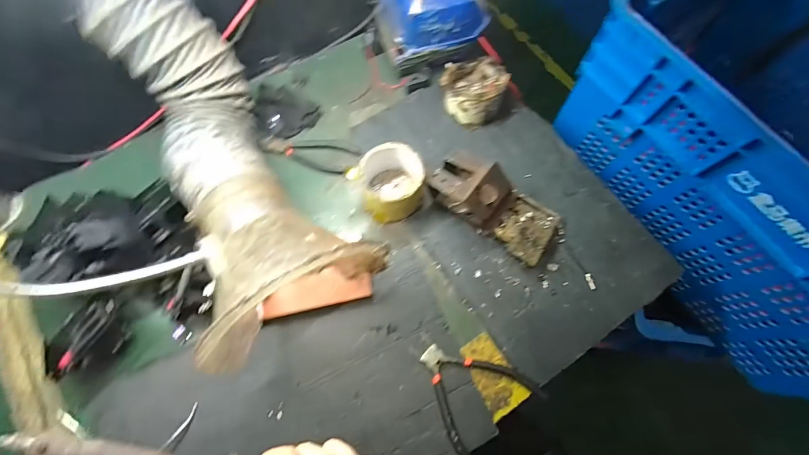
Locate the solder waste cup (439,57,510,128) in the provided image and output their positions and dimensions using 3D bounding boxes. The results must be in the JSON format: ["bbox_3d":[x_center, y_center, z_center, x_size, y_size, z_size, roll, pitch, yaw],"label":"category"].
[{"bbox_3d":[0.101,-0.207,0.555,0.096,0.065,0.091,0,71,0],"label":"solder waste cup"}]

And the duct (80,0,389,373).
[{"bbox_3d":[-0.205,-0.070,0.412,0.201,0.160,0.372,-33,74,-11],"label":"duct"}]

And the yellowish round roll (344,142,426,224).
[{"bbox_3d":[-0.017,-0.058,0.498,0.090,0.071,0.079,-33,74,-11],"label":"yellowish round roll"}]

